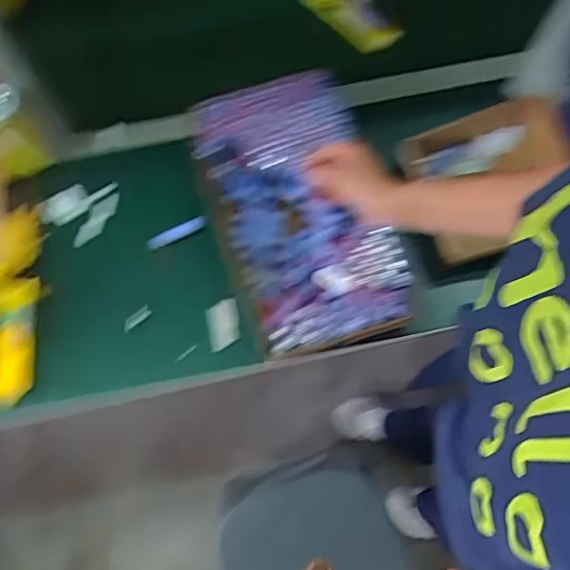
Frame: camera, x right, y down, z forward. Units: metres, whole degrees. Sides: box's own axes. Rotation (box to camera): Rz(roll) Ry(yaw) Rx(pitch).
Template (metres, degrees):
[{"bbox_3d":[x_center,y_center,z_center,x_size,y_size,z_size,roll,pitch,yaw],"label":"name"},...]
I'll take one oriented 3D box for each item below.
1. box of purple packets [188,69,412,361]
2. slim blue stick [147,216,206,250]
[{"bbox_3d":[0.020,-0.113,0.843,0.229,0.075,0.418,-19,71,-6],"label":"box of purple packets"},{"bbox_3d":[-0.169,-0.081,0.864,0.102,0.014,0.017,-24,72,9],"label":"slim blue stick"}]

